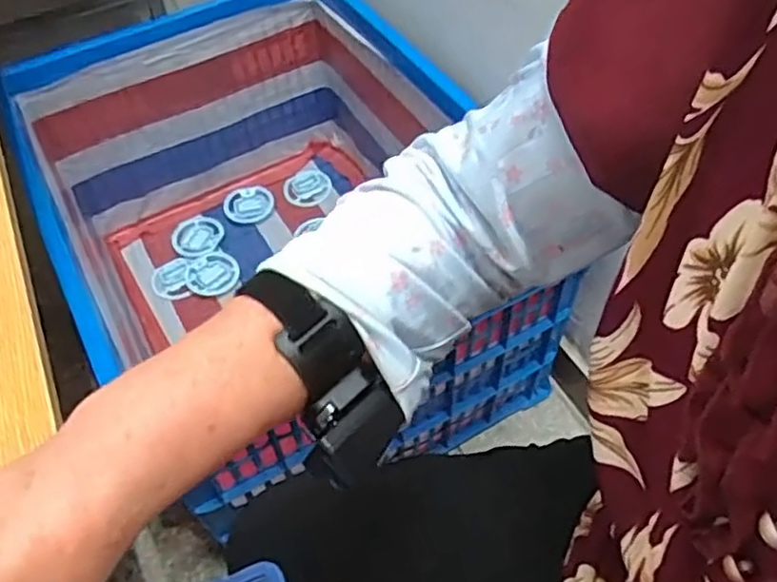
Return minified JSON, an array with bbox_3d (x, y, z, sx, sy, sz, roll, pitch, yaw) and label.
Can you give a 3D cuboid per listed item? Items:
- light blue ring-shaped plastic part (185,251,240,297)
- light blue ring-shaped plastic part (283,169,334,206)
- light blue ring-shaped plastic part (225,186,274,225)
[{"bbox_3d":[-0.354,-0.035,1.362,0.104,0.008,0.095,-19,69,-23],"label":"light blue ring-shaped plastic part"},{"bbox_3d":[-0.173,-0.228,1.469,0.096,0.017,0.100,-2,53,2],"label":"light blue ring-shaped plastic part"},{"bbox_3d":[-0.299,-0.185,1.447,0.100,0.022,0.083,-19,54,-11],"label":"light blue ring-shaped plastic part"}]

